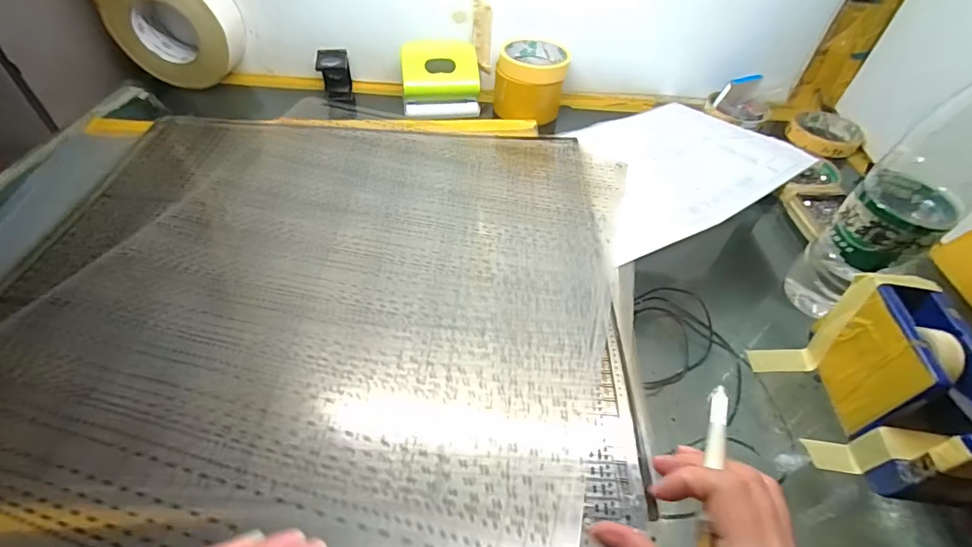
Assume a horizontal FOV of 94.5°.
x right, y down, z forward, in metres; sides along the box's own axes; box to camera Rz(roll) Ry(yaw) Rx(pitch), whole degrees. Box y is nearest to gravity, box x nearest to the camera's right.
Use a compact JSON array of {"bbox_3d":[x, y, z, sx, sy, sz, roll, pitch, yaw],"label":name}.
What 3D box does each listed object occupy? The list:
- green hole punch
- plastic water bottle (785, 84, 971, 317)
[{"bbox_3d":[-0.059,-0.256,0.583,0.097,0.073,0.054,-4,49,-7],"label":"green hole punch"},{"bbox_3d":[0.303,-0.053,0.323,0.076,0.224,0.060,-26,55,-24],"label":"plastic water bottle"}]

